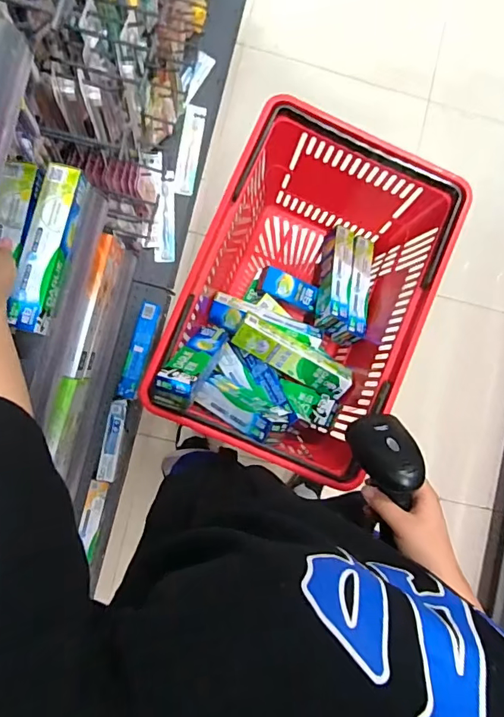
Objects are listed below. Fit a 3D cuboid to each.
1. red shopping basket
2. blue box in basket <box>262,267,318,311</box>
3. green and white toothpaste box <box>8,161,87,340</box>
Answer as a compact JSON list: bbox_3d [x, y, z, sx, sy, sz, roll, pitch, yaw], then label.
[{"bbox_3d":[0.068,-0.085,0.749,0.312,0.264,0.457,23,84,-5],"label":"red shopping basket"},{"bbox_3d":[0.068,-0.121,0.820,0.097,0.025,0.049,19,85,-5],"label":"blue box in basket"},{"bbox_3d":[-0.244,-0.130,0.562,0.043,0.029,0.196,14,85,-6],"label":"green and white toothpaste box"}]

